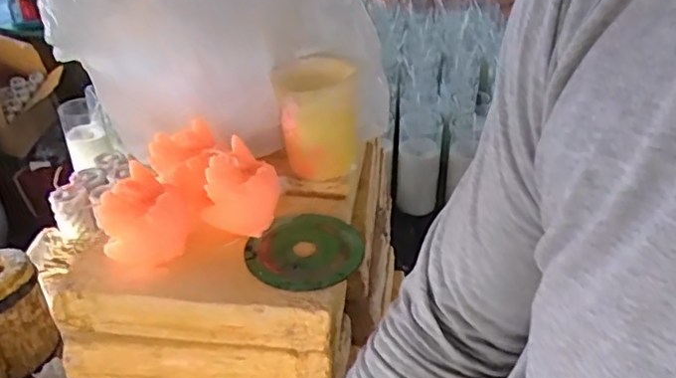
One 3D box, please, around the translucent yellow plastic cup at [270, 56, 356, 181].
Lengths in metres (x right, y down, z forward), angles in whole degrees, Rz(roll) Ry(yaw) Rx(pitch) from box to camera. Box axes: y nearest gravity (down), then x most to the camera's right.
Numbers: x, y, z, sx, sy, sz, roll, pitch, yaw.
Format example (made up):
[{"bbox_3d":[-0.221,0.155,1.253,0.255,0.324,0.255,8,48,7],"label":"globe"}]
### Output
[{"bbox_3d":[-0.020,-0.064,0.548,0.073,0.095,0.058,-5,33,-8],"label":"translucent yellow plastic cup"}]

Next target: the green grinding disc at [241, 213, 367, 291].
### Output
[{"bbox_3d":[-0.025,0.050,0.475,0.084,0.004,0.096,27,41,35],"label":"green grinding disc"}]

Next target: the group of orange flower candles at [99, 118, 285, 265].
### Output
[{"bbox_3d":[-0.127,0.003,0.483,0.138,0.065,0.096,-18,37,-26],"label":"group of orange flower candles"}]

